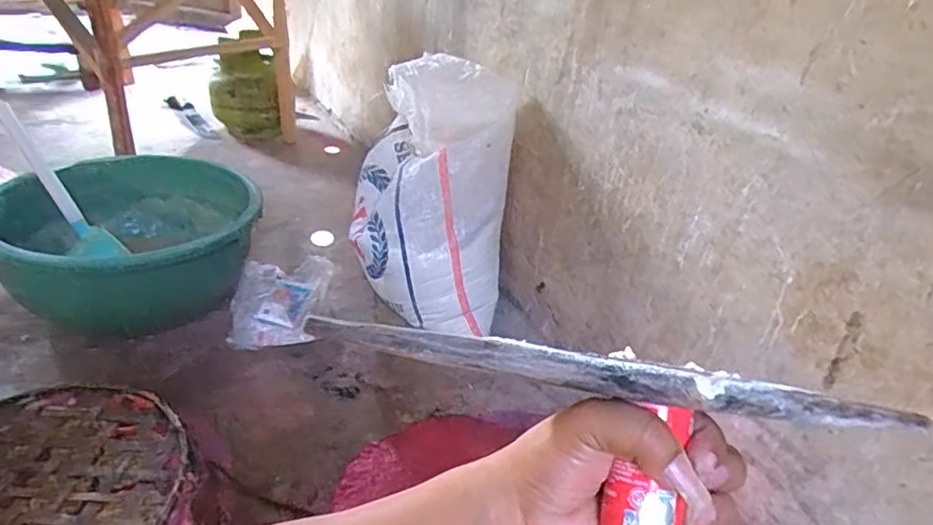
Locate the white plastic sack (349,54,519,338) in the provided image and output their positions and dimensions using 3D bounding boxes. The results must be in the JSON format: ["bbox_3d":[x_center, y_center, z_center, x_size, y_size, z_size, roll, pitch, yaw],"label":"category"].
[{"bbox_3d":[-0.064,-0.120,1.118,0.274,0.448,0.218,6,30,-1],"label":"white plastic sack"}]

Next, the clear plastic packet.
[{"bbox_3d":[-0.353,0.076,1.137,0.172,0.065,0.223,5,30,-3],"label":"clear plastic packet"}]

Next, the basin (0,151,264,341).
[{"bbox_3d":[-0.622,-0.030,1.122,0.433,0.214,0.433,5,30,-3],"label":"basin"}]

